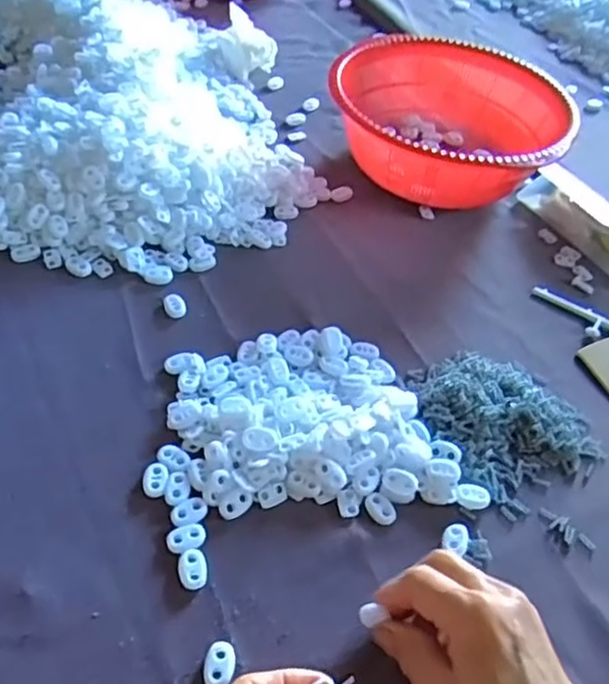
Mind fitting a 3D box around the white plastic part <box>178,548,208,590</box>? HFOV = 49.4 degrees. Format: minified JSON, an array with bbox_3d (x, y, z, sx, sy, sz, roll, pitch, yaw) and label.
[{"bbox_3d":[-0.063,0.128,0.374,0.016,0.004,0.022,-11,49,-17],"label":"white plastic part"}]

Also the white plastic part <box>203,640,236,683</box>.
[{"bbox_3d":[-0.044,0.168,0.345,0.015,0.004,0.024,7,46,0],"label":"white plastic part"}]

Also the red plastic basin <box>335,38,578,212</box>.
[{"bbox_3d":[0.147,-0.219,0.665,0.223,0.082,0.234,3,46,-3],"label":"red plastic basin"}]

